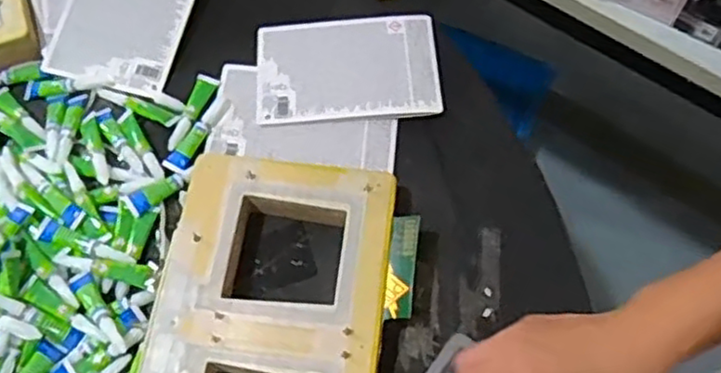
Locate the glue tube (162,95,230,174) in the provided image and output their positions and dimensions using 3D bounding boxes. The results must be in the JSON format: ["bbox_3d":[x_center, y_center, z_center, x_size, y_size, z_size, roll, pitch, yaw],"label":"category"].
[{"bbox_3d":[-0.145,-0.050,0.615,0.022,0.010,0.086,26,67,13],"label":"glue tube"}]

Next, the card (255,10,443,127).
[{"bbox_3d":[-0.012,-0.113,0.646,0.169,0.006,0.113,-4,64,1],"label":"card"}]

